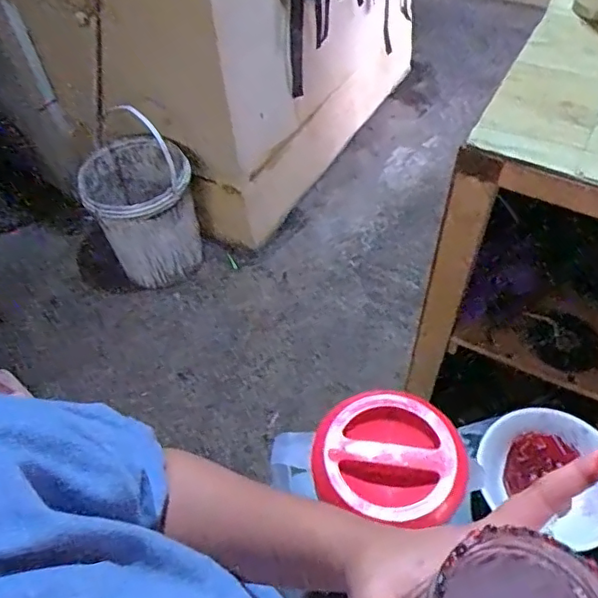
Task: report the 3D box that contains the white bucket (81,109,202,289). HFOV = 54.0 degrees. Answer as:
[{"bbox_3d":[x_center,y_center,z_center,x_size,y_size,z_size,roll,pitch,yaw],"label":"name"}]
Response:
[{"bbox_3d":[-0.475,-0.279,1.818,0.318,0.356,0.330,-18,54,-8],"label":"white bucket"}]

